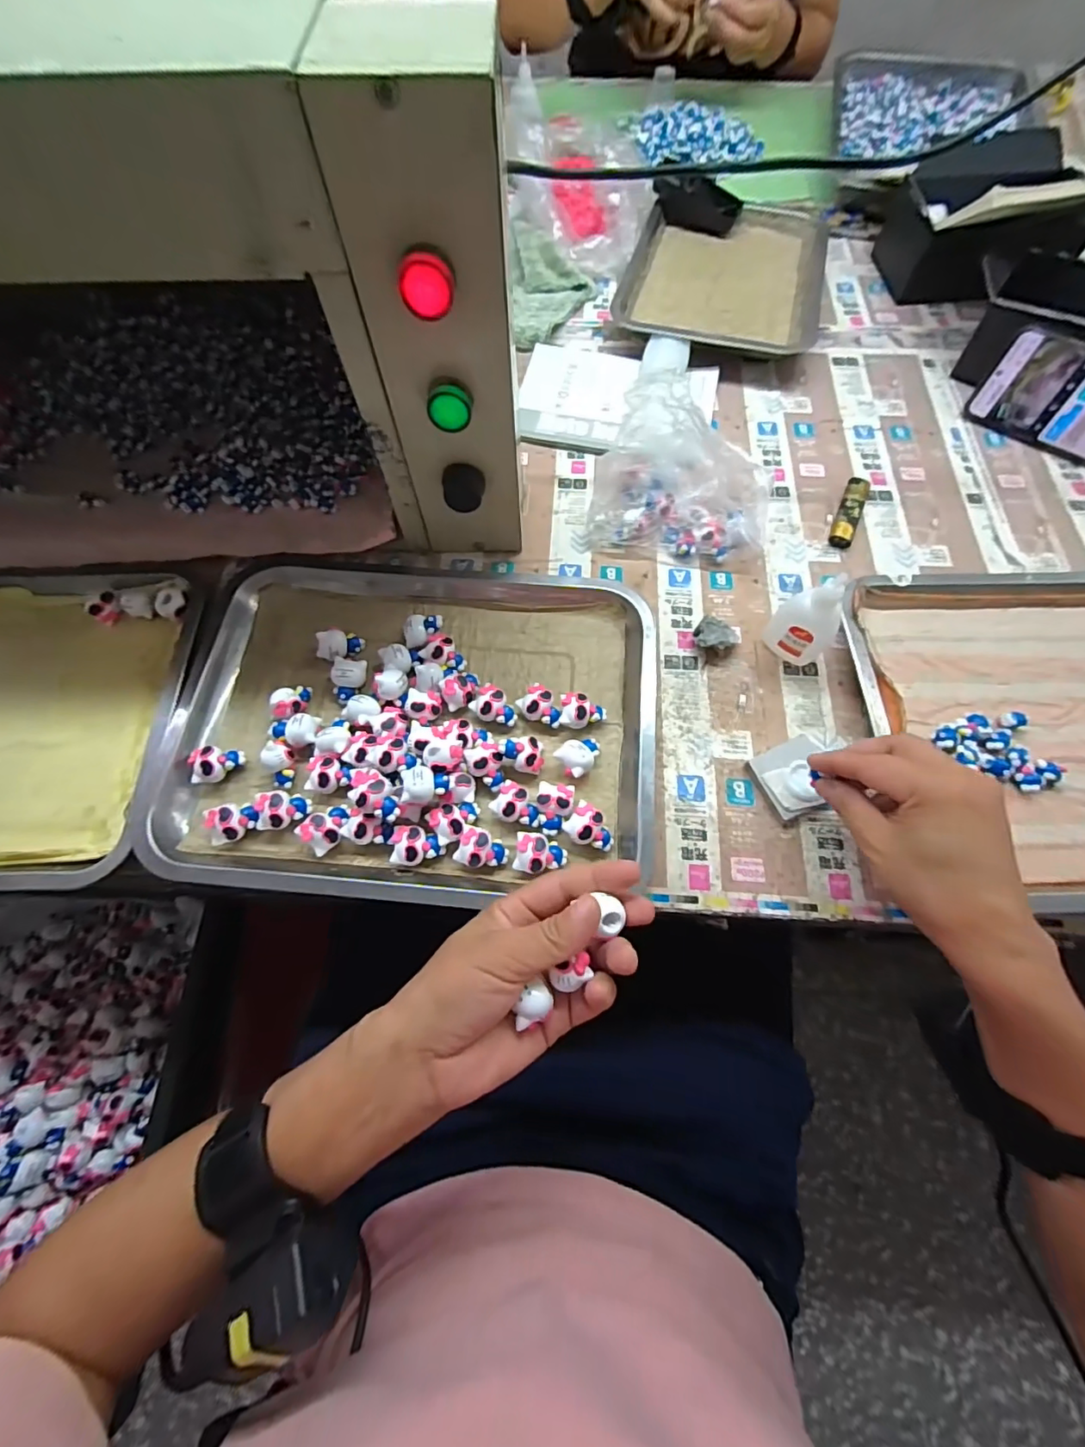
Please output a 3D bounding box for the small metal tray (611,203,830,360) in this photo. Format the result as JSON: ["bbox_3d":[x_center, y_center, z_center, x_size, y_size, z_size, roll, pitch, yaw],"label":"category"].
[{"bbox_3d":[0.211,-0.520,0.601,0.212,0.029,0.300,15,70,5],"label":"small metal tray"}]

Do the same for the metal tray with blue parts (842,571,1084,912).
[{"bbox_3d":[0.403,0.000,0.401,0.316,0.030,0.268,-2,69,-1],"label":"metal tray with blue parts"}]

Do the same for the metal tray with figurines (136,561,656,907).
[{"bbox_3d":[-0.096,-0.012,0.397,0.357,0.026,0.274,5,69,1],"label":"metal tray with figurines"}]

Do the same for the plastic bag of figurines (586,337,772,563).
[{"bbox_3d":[0.125,-0.209,0.437,0.148,0.105,0.113,21,70,7],"label":"plastic bag of figurines"}]

